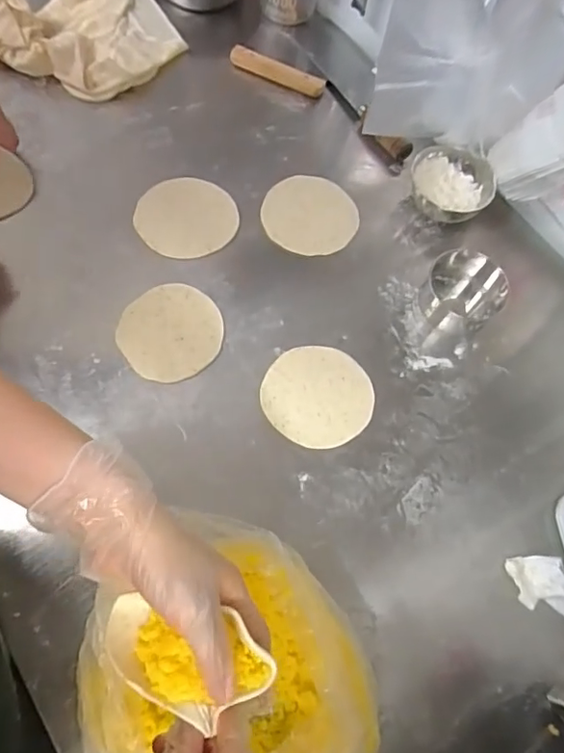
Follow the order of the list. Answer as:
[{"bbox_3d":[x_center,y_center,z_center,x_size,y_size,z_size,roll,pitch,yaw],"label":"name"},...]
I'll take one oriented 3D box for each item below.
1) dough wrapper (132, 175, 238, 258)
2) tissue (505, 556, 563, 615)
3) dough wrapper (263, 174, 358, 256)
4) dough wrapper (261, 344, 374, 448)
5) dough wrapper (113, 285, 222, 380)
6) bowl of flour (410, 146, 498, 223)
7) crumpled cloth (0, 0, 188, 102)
[{"bbox_3d":[-0.124,-0.207,0.693,0.124,0.005,0.119,-37,76,-19],"label":"dough wrapper"},{"bbox_3d":[0.266,0.214,0.544,0.065,0.020,0.057,3,67,-4],"label":"tissue"},{"bbox_3d":[0.039,-0.217,0.720,0.122,0.007,0.121,34,71,5],"label":"dough wrapper"},{"bbox_3d":[0.042,0.022,0.618,0.124,0.007,0.120,1,68,-3],"label":"dough wrapper"},{"bbox_3d":[-0.131,-0.054,0.635,0.121,0.006,0.115,-38,75,-19],"label":"dough wrapper"},{"bbox_3d":[0.222,-0.246,0.722,0.107,0.069,0.087,17,68,2],"label":"bowl of flour"},{"bbox_3d":[-0.285,-0.514,0.777,0.215,0.077,0.279,44,72,12],"label":"crumpled cloth"}]

